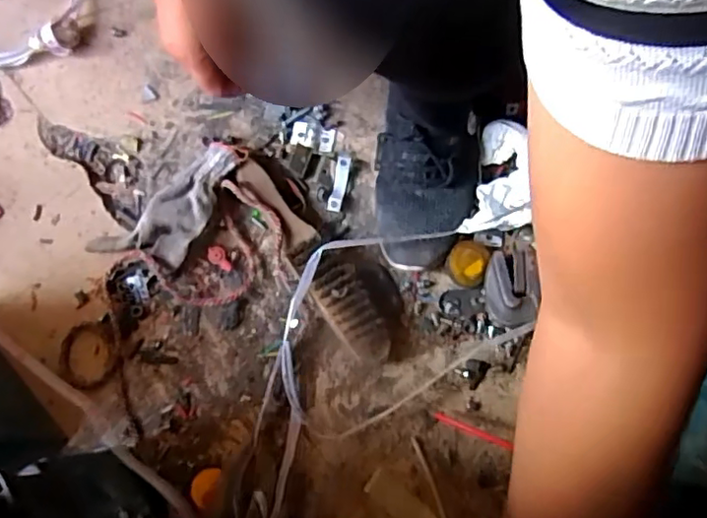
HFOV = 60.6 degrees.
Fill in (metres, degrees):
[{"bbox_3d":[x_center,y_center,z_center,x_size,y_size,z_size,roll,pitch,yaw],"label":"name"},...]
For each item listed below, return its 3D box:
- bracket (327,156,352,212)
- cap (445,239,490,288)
[{"bbox_3d":[-0.015,-0.075,0.605,0.013,0.015,0.055,12,75,4],"label":"bracket"},{"bbox_3d":[0.107,0.005,0.575,0.037,0.022,0.044,18,76,6],"label":"cap"}]

